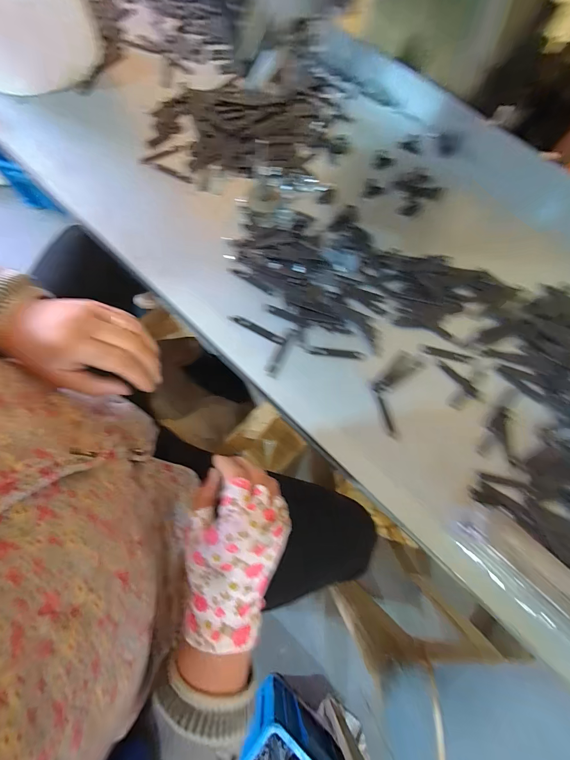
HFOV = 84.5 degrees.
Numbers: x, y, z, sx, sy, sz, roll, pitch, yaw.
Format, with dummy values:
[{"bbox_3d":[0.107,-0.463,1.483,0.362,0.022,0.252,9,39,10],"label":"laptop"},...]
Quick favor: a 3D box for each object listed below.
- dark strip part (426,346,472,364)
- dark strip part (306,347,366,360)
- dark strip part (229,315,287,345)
[{"bbox_3d":[0.161,-0.025,0.309,0.047,0.004,0.009,14,74,2],"label":"dark strip part"},{"bbox_3d":[0.050,-0.026,0.302,0.055,0.004,0.009,6,73,0],"label":"dark strip part"},{"bbox_3d":[-0.027,-0.051,0.306,0.059,0.004,0.008,27,75,6],"label":"dark strip part"}]

